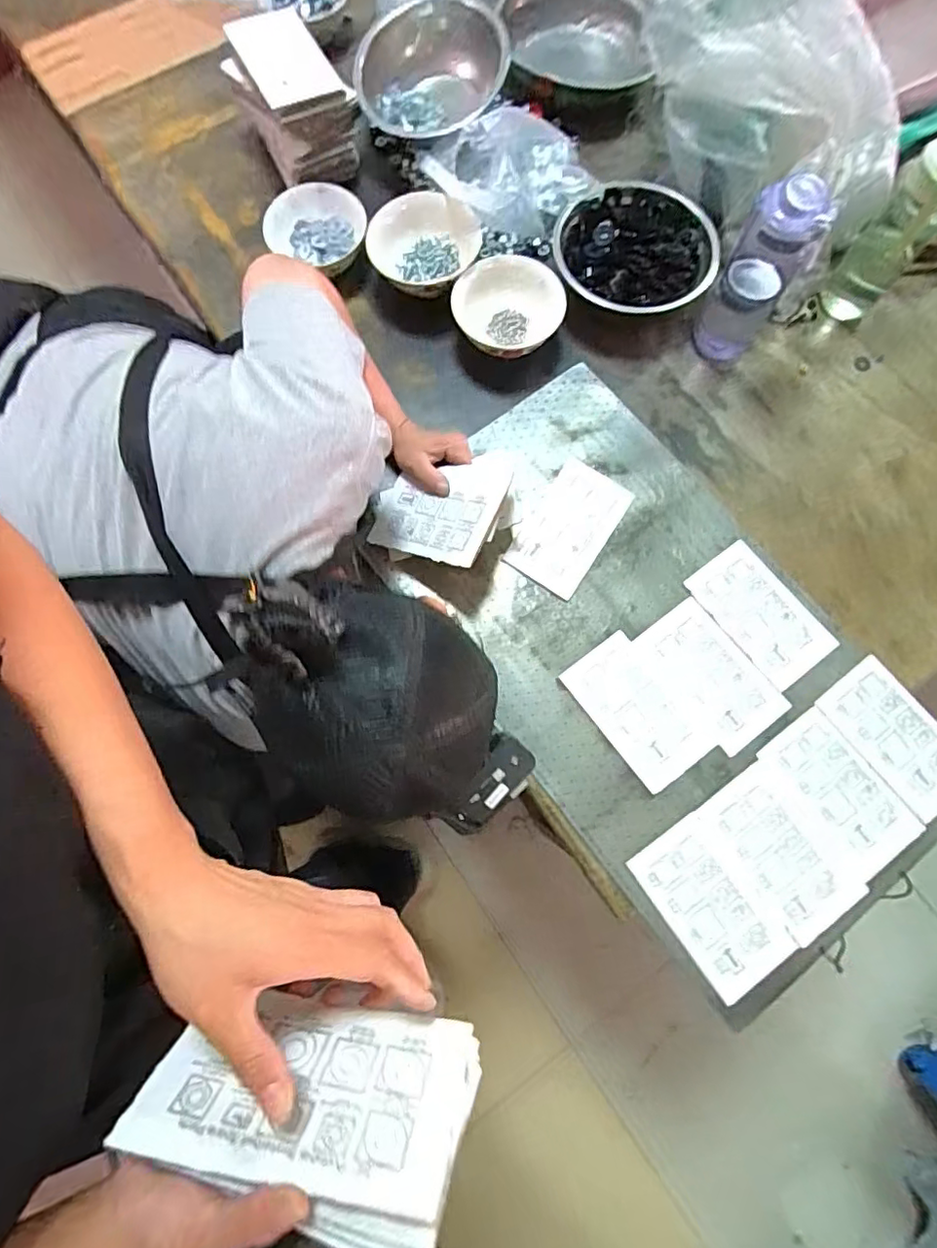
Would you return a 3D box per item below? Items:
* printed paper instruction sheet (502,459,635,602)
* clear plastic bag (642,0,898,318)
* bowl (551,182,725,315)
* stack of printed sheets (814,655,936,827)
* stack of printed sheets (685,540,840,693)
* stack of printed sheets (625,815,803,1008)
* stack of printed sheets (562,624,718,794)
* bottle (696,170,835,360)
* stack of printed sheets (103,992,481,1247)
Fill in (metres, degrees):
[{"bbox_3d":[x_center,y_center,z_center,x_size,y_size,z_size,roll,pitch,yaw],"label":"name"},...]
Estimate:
[{"bbox_3d":[0.122,-0.120,0.708,0.098,0.011,0.161,35,78,9],"label":"printed paper instruction sheet"},{"bbox_3d":[0.370,-0.626,0.714,0.157,0.264,0.351,-43,79,-10],"label":"clear plastic bag"},{"bbox_3d":[0.225,-0.495,0.777,0.214,0.056,0.206,0,75,0],"label":"bowl"},{"bbox_3d":[0.481,0.126,0.645,0.097,0.005,0.162,-37,78,-9],"label":"stack of printed sheets"},{"bbox_3d":[0.347,-0.013,0.684,0.093,0.005,0.165,-37,78,-9],"label":"stack of printed sheets"},{"bbox_3d":[0.252,0.294,0.600,0.095,0.005,0.162,-34,77,-8],"label":"stack of printed sheets"},{"bbox_3d":[0.190,0.098,0.652,0.092,0.004,0.163,-36,78,-9],"label":"stack of printed sheets"},{"bbox_3d":[0.340,-0.410,0.684,0.082,0.215,0.059,24,76,7],"label":"bottle"},{"bbox_3d":[-0.083,0.254,0.311,0.164,0.101,0.020,4,104,14],"label":"stack of printed sheets"}]

